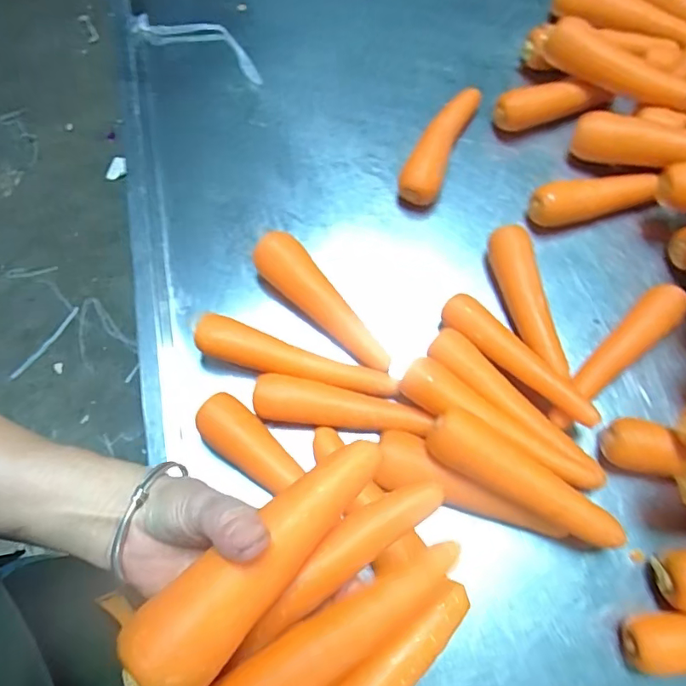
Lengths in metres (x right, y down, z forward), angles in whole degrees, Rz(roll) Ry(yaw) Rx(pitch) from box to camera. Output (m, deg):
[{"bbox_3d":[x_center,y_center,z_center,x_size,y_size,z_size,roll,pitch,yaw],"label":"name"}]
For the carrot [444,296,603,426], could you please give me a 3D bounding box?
[{"bbox_3d":[0.158,0.017,0.454,0.158,0.034,0.032,41,74,14],"label":"carrot"}]

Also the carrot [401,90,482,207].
[{"bbox_3d":[0.107,-0.222,0.545,0.044,0.039,0.175,23,71,8],"label":"carrot"}]

